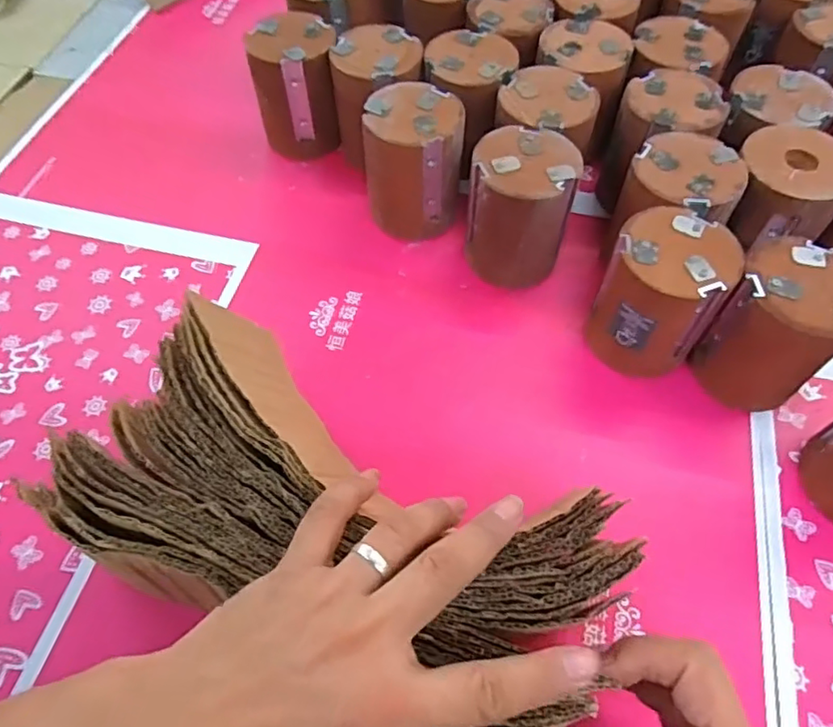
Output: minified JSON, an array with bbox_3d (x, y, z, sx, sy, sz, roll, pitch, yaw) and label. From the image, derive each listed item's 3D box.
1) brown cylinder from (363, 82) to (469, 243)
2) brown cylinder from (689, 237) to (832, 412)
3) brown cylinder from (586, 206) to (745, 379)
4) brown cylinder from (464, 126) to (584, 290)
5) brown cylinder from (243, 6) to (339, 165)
[{"bbox_3d":[-0.002,-0.166,0.497,0.081,0.104,0.086,7,60,5],"label":"brown cylinder"},{"bbox_3d":[0.247,-0.026,0.406,0.077,0.099,0.076,-41,67,-20],"label":"brown cylinder"},{"bbox_3d":[0.171,-0.044,0.425,0.081,0.110,0.082,23,63,13],"label":"brown cylinder"},{"bbox_3d":[0.081,-0.119,0.471,0.080,0.104,0.082,17,62,10],"label":"brown cylinder"},{"bbox_3d":[-0.111,-0.258,0.549,0.078,0.101,0.075,-5,60,-2],"label":"brown cylinder"}]

